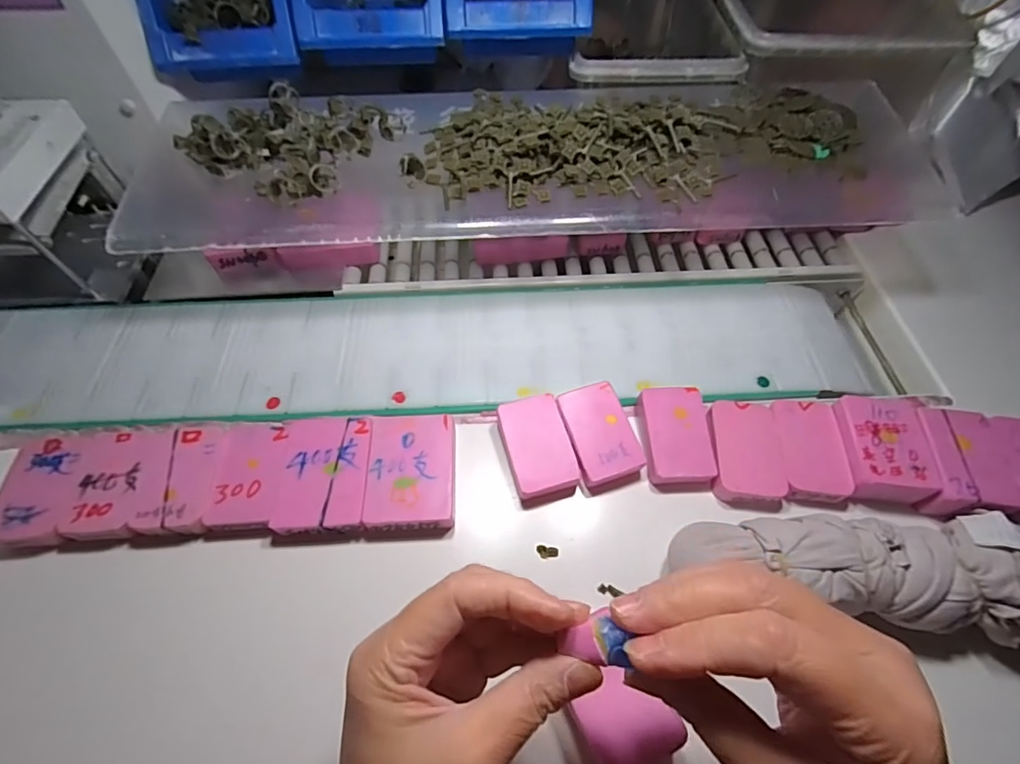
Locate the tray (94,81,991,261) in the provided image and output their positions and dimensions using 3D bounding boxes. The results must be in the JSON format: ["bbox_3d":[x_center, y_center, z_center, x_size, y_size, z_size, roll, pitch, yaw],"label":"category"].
[{"bbox_3d":[0.021,-0.182,0.372,0.559,0.046,0.162,-3,55,-3],"label":"tray"}]

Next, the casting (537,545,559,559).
[{"bbox_3d":[0.025,0.112,0.313,0.015,0.004,0.008,2,55,0],"label":"casting"}]

